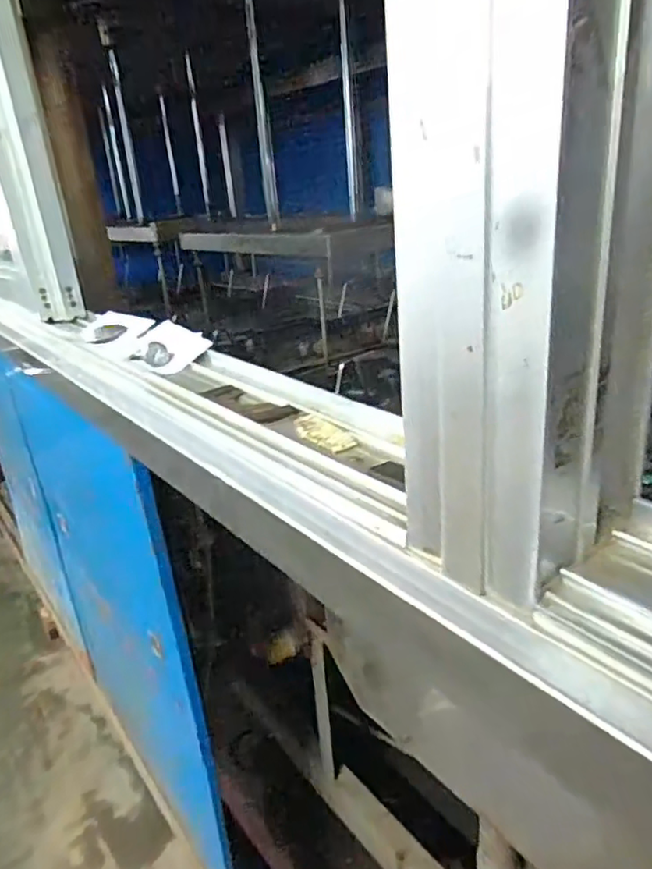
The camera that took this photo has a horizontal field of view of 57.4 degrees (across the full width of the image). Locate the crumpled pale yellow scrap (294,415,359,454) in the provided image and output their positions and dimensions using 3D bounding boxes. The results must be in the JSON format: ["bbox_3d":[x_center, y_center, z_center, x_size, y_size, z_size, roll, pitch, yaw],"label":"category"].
[{"bbox_3d":[-0.004,0.000,0.453,0.023,0.007,0.067,-18,26,-31],"label":"crumpled pale yellow scrap"}]

